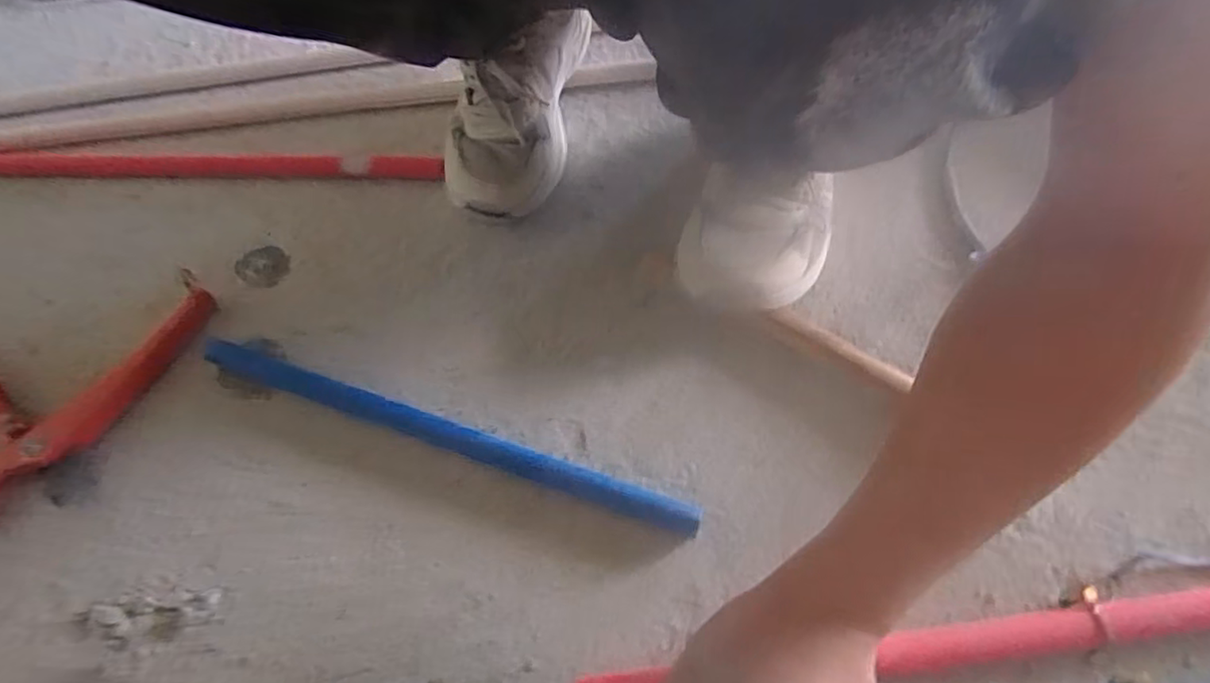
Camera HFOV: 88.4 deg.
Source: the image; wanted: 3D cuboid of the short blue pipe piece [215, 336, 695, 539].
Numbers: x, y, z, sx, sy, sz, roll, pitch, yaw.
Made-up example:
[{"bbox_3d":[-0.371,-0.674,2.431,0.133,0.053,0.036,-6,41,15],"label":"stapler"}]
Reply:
[{"bbox_3d":[-0.124,0.062,0.447,0.388,0.015,0.023,16,57,14],"label":"short blue pipe piece"}]

